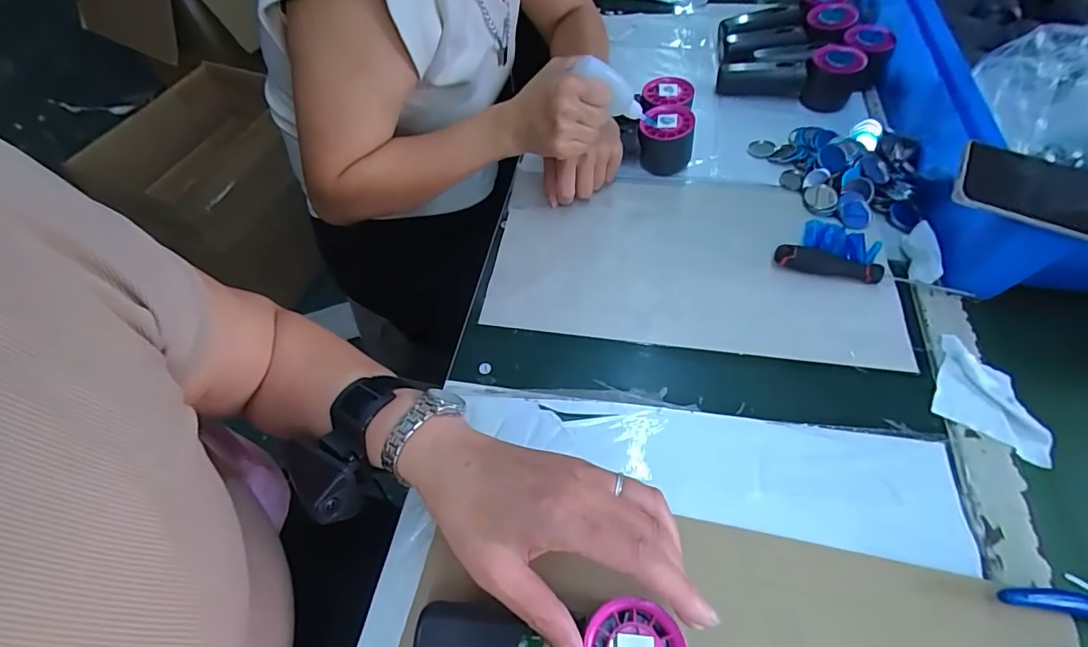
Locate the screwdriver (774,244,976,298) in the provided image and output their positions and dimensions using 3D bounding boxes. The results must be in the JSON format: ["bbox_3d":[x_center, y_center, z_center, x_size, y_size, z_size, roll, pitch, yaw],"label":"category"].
[{"bbox_3d":[0.302,-0.048,0.451,0.166,0.017,0.021,14,59,14],"label":"screwdriver"}]

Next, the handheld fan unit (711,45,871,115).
[{"bbox_3d":[0.297,-0.304,0.593,0.155,0.054,0.048,17,59,15],"label":"handheld fan unit"}]

